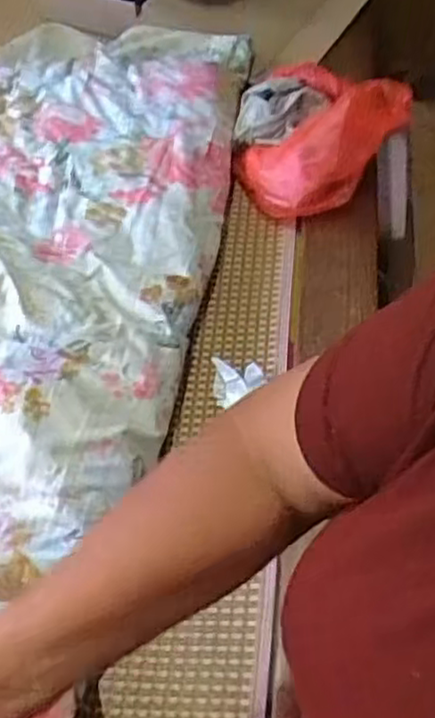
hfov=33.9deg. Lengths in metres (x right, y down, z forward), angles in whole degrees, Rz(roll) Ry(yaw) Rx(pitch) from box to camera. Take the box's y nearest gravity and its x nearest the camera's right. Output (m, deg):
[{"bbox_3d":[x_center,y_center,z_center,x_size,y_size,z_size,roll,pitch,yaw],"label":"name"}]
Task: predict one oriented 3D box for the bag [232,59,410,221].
[{"bbox_3d":[0.125,-0.335,1.052,0.227,0.129,0.240,-31,57,-16],"label":"bag"}]

